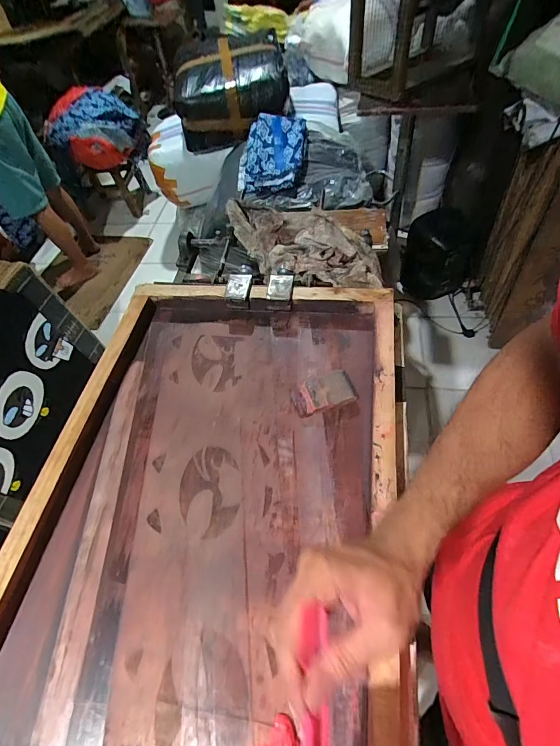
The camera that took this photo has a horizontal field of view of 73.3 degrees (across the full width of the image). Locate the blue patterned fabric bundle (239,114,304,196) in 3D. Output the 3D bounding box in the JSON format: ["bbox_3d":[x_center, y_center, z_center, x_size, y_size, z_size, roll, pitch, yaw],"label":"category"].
[{"bbox_3d":[-0.030,-0.902,1.535,0.268,0.124,0.460,2,55,9],"label":"blue patterned fabric bundle"}]

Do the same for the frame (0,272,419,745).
[{"bbox_3d":[-0.097,0.180,0.614,0.587,0.060,0.865,5,56,7],"label":"frame"}]

